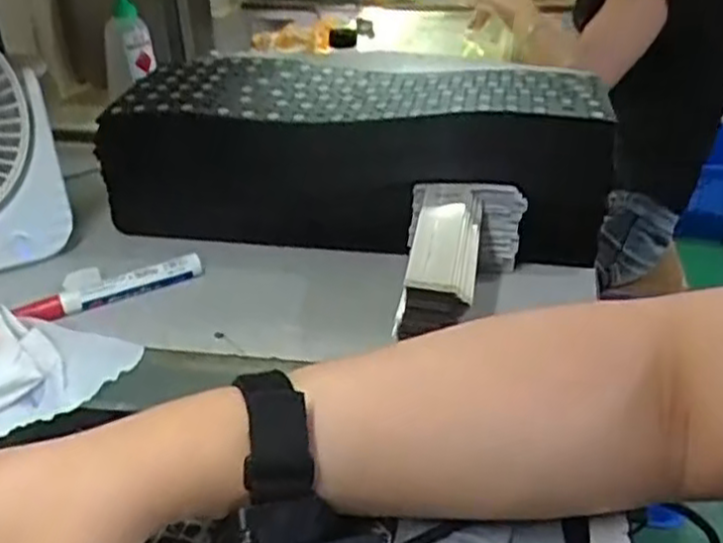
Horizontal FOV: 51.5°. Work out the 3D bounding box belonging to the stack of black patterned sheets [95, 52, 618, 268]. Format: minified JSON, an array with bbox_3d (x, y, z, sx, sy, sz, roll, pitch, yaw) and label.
[{"bbox_3d":[-0.003,-0.090,0.583,0.367,0.113,0.114,5,31,13],"label":"stack of black patterned sheets"}]

